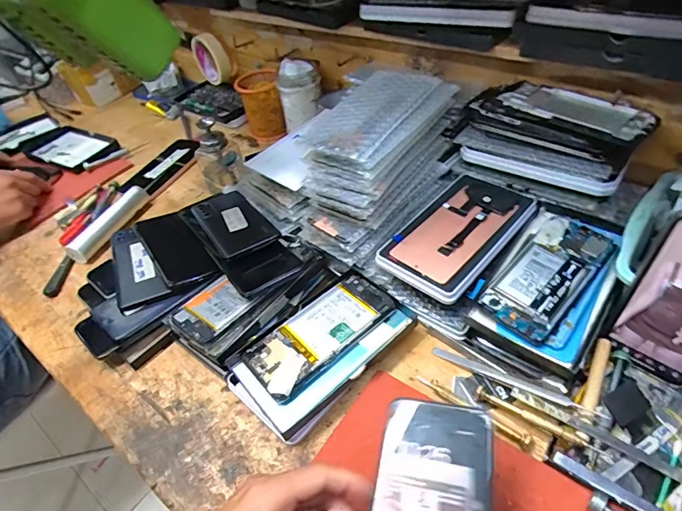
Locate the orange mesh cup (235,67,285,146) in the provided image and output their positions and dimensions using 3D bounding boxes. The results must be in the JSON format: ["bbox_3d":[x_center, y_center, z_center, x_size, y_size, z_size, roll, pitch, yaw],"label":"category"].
[{"bbox_3d":[-0.143,-0.277,0.784,0.080,0.099,0.080,-20,47,-10],"label":"orange mesh cup"}]

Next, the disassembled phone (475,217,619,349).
[{"bbox_3d":[0.212,0.018,0.428,0.071,0.009,0.155,35,65,31],"label":"disassembled phone"}]

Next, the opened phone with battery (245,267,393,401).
[{"bbox_3d":[-0.022,0.077,0.446,0.163,0.009,0.075,-35,50,-24],"label":"opened phone with battery"}]

